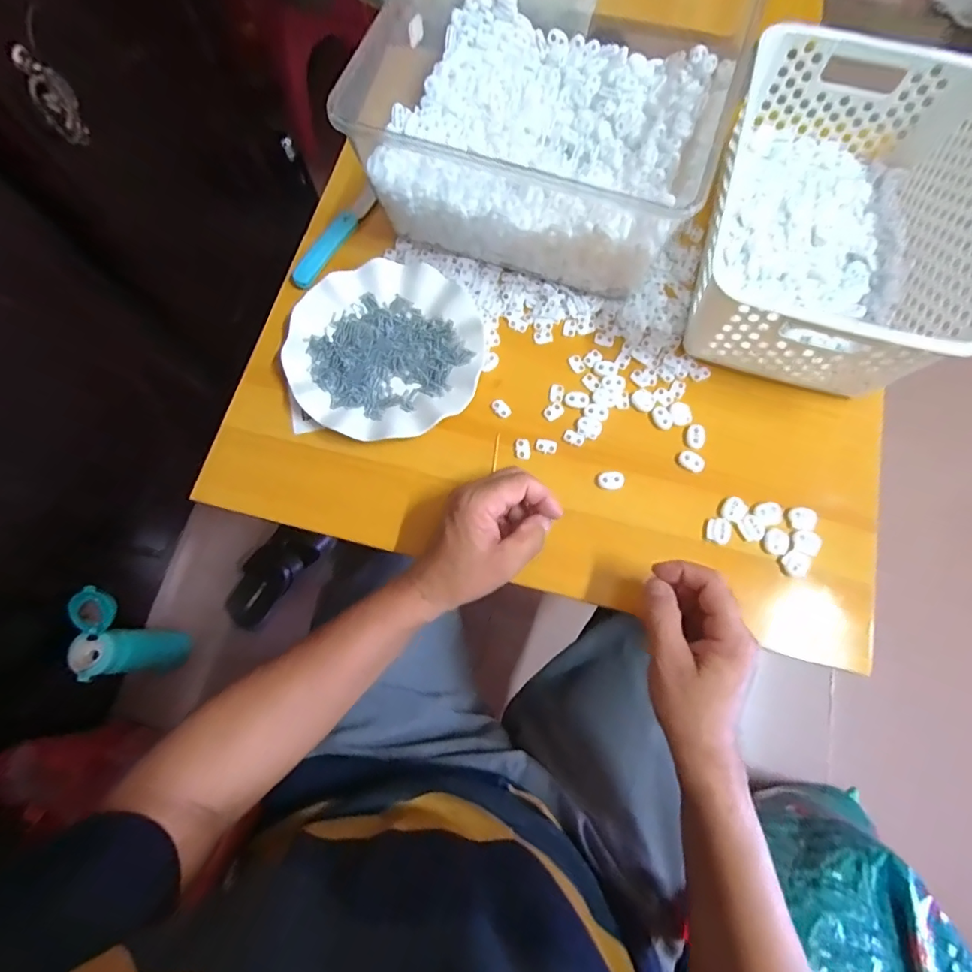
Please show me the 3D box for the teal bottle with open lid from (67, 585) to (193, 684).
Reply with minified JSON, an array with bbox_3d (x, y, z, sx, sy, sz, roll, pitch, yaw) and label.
[{"bbox_3d":[-0.535,0.224,0.764,0.067,0.209,0.115,-14,74,-4],"label":"teal bottle with open lid"}]

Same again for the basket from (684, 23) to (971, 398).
[{"bbox_3d":[0.314,-0.246,0.470,0.203,0.111,0.307,17,75,5],"label":"basket"}]

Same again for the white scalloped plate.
[{"bbox_3d":[-0.094,-0.130,0.486,0.179,0.021,0.181,0,74,0],"label":"white scalloped plate"}]

